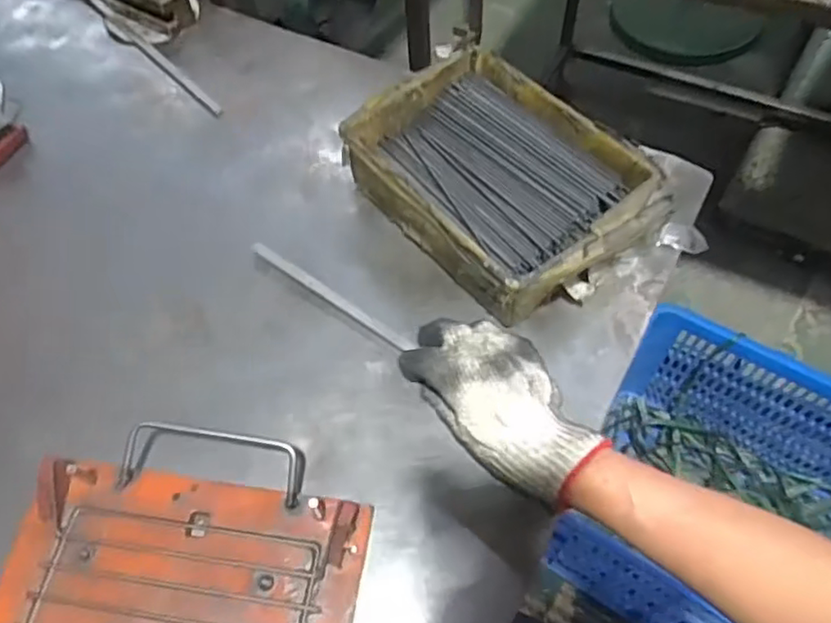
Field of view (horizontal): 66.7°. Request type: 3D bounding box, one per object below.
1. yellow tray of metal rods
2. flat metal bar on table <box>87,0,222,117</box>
[{"bbox_3d":[0.073,-0.116,0.575,0.180,0.080,0.256,-37,63,-18],"label":"yellow tray of metal rods"},{"bbox_3d":[-0.333,-0.326,0.767,0.013,0.007,0.343,-39,65,-20],"label":"flat metal bar on table"}]

